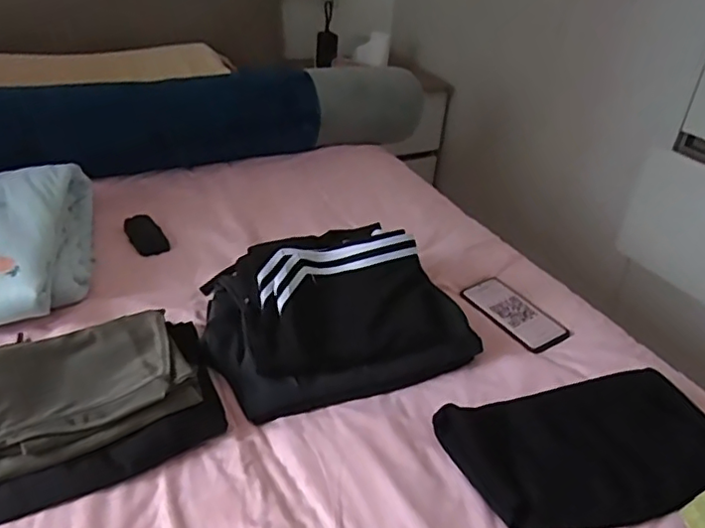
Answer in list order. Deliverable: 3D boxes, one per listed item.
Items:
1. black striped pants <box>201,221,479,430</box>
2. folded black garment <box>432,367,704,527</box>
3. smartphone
[{"bbox_3d":[-0.030,0.043,0.810,0.329,0.119,0.259,-9,36,-20],"label":"black striped pants"},{"bbox_3d":[0.263,0.203,0.673,0.303,0.059,0.169,-5,35,-15],"label":"folded black garment"},{"bbox_3d":[0.247,0.073,0.922,0.082,0.014,0.171,-16,39,-28],"label":"smartphone"}]

